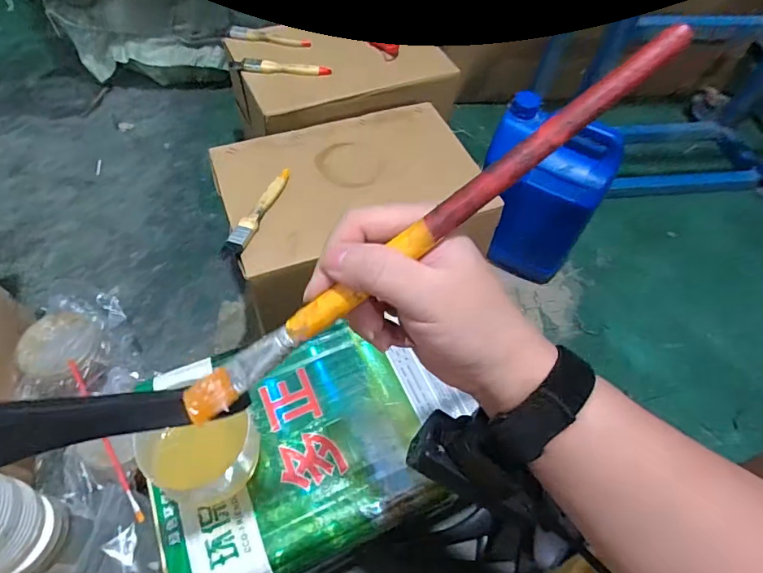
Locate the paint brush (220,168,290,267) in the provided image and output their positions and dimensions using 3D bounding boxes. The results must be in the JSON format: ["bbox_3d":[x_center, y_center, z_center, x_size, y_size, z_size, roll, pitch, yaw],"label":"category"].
[{"bbox_3d":[-0.161,-0.093,0.589,0.031,0.010,0.162,14,57,6],"label":"paint brush"}]

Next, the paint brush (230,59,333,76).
[{"bbox_3d":[-0.168,-0.362,0.770,0.165,0.012,0.029,1,57,-3],"label":"paint brush"}]

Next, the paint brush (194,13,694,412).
[{"bbox_3d":[0.014,-0.020,0.217,0.277,0.011,0.017,-37,62,11],"label":"paint brush"}]

